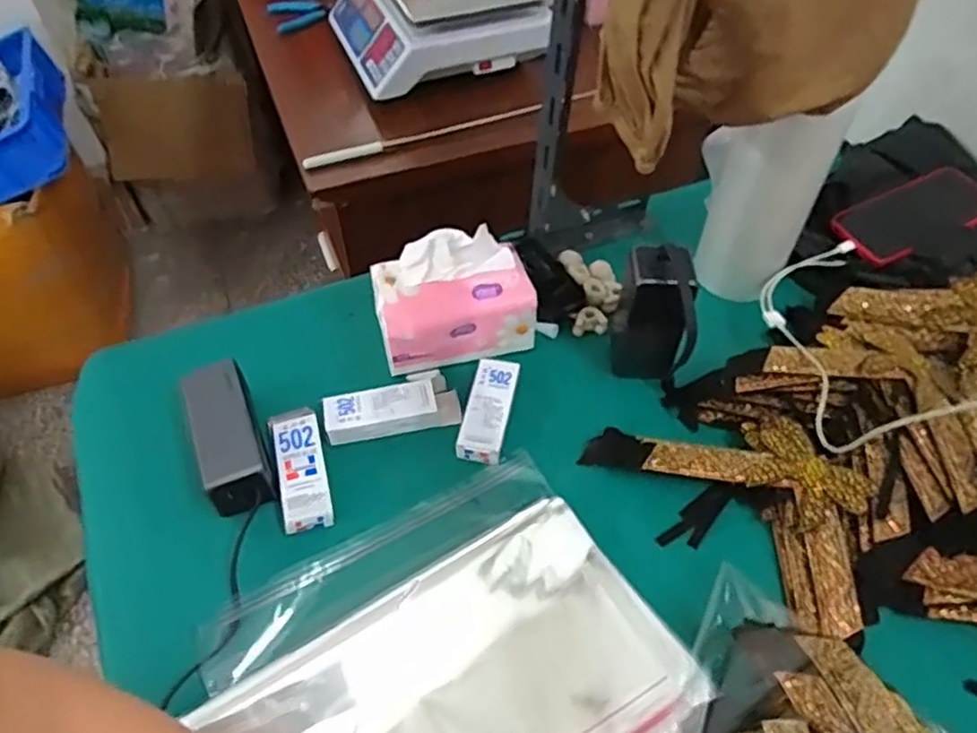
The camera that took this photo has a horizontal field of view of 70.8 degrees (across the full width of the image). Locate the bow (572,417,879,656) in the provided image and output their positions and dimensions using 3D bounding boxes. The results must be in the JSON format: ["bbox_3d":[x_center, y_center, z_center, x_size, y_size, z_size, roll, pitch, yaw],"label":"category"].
[{"bbox_3d":[0.208,0.095,0.573,0.240,0.024,0.143,29,57,21],"label":"bow"}]

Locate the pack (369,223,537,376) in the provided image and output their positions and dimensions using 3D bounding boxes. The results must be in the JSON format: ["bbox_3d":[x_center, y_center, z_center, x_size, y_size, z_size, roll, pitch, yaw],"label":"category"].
[{"bbox_3d":[-0.035,-0.064,0.668,0.147,0.100,0.098,-12,52,-9],"label":"pack"}]

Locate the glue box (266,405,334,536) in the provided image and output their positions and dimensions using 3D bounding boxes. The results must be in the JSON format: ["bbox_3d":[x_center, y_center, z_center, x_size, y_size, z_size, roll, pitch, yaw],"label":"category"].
[{"bbox_3d":[-0.162,0.087,0.592,0.040,0.023,0.114,-13,53,-10],"label":"glue box"}]

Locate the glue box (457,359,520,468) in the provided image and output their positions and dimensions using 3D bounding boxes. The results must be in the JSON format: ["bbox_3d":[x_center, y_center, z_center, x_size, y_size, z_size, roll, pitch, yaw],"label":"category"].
[{"bbox_3d":[0.000,0.039,0.629,0.040,0.023,0.103,10,52,8],"label":"glue box"}]

